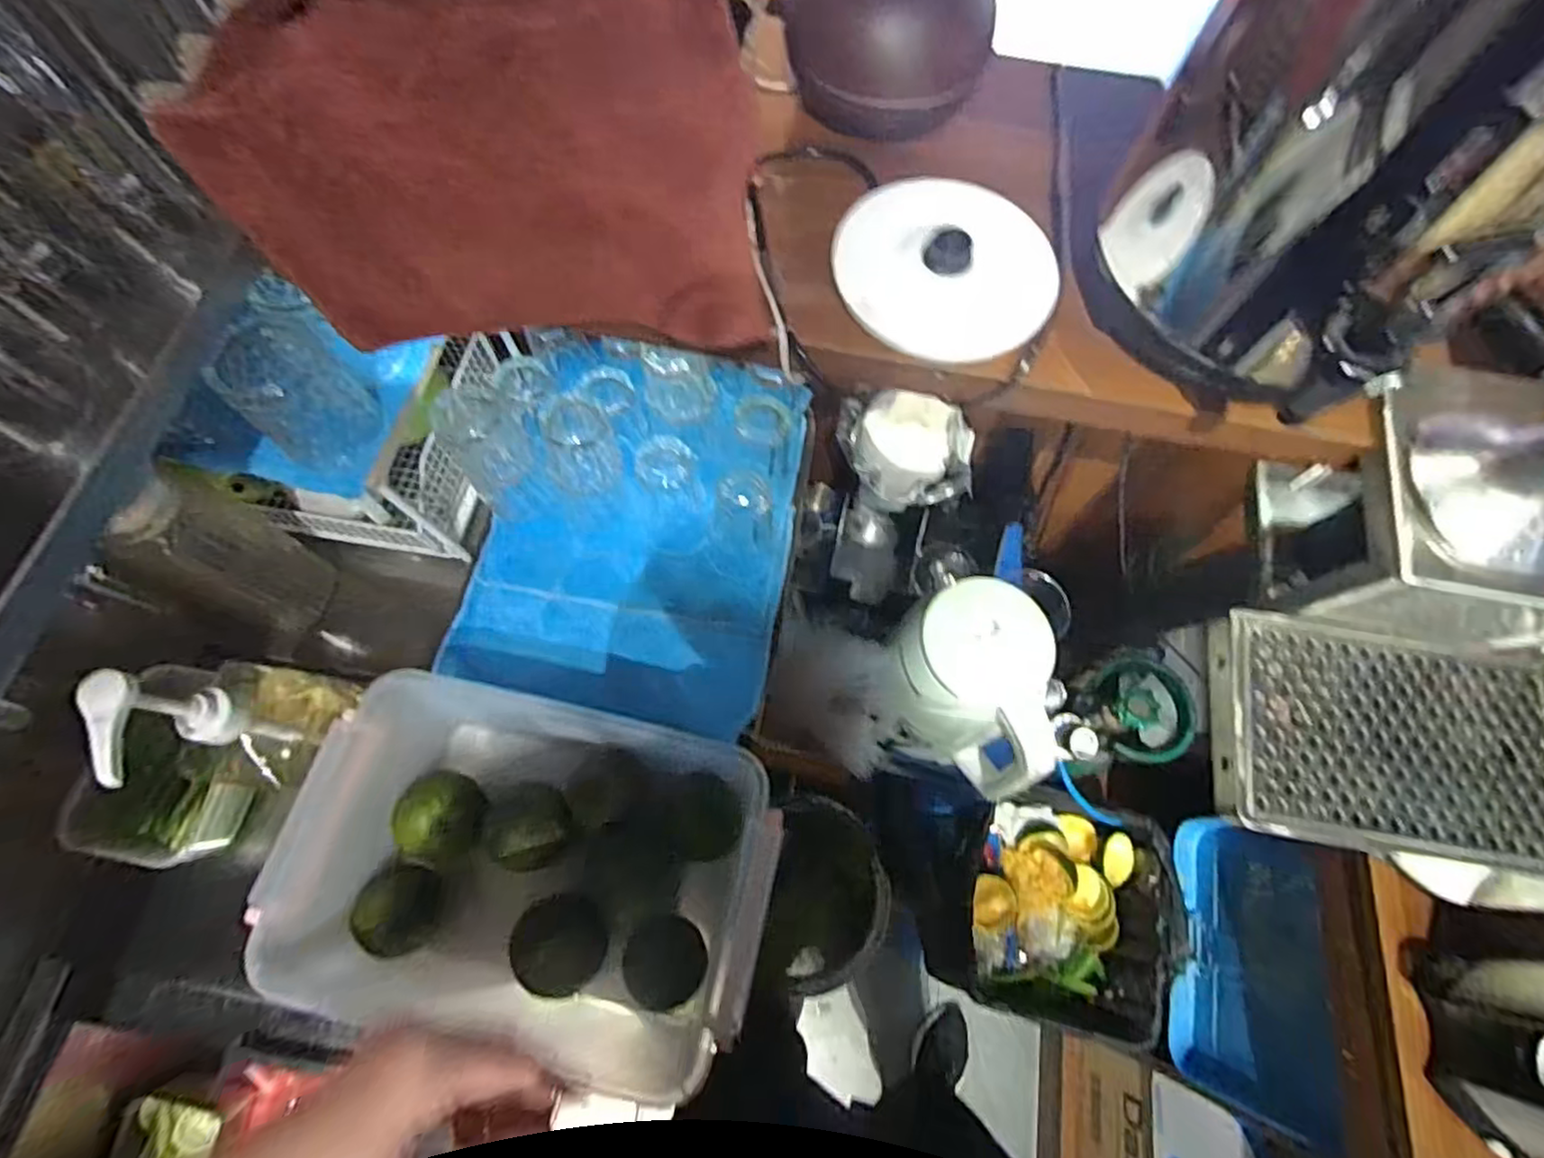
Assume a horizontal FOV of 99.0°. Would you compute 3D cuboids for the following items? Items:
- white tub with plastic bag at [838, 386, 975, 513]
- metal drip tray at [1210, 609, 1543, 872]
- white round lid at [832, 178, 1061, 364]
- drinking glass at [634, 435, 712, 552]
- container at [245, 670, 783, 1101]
[{"bbox_3d":[0.159,-0.154,0.800,0.152,0.081,0.142,0,69,0],"label":"white tub with plastic bag"},{"bbox_3d":[0.450,0.116,0.482,0.232,0.024,0.157,9,69,3],"label":"metal drip tray"},{"bbox_3d":[0.127,-0.229,0.481,0.157,0.030,0.139,7,69,2],"label":"white round lid"},{"bbox_3d":[-0.111,-0.092,0.721,0.076,0.137,0.088,-12,69,-5],"label":"drinking glass"},{"bbox_3d":[-0.199,0.252,0.583,0.390,0.118,0.260,13,69,5],"label":"container"}]

